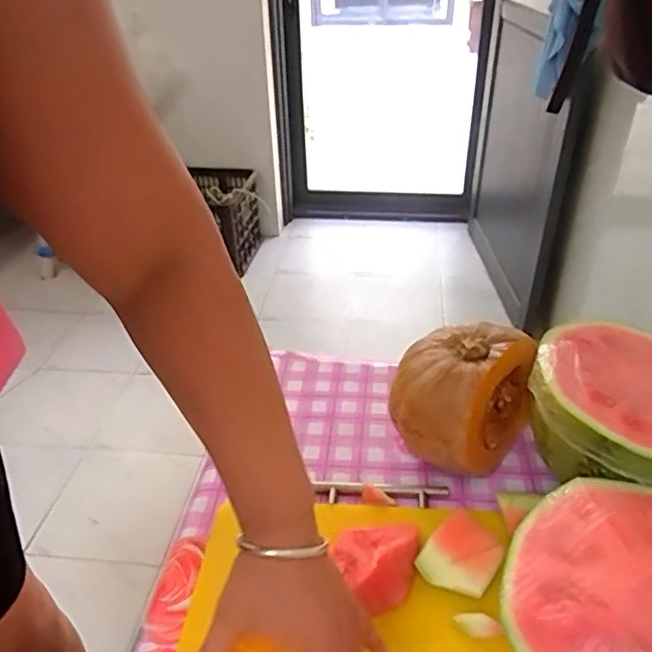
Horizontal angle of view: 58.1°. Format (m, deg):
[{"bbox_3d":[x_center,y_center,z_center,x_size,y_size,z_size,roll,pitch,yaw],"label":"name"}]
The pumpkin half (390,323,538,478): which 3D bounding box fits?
[{"bbox_3d":[0.146,0.079,0.640,0.140,0.126,0.149,11,36,18],"label":"pumpkin half"}]

